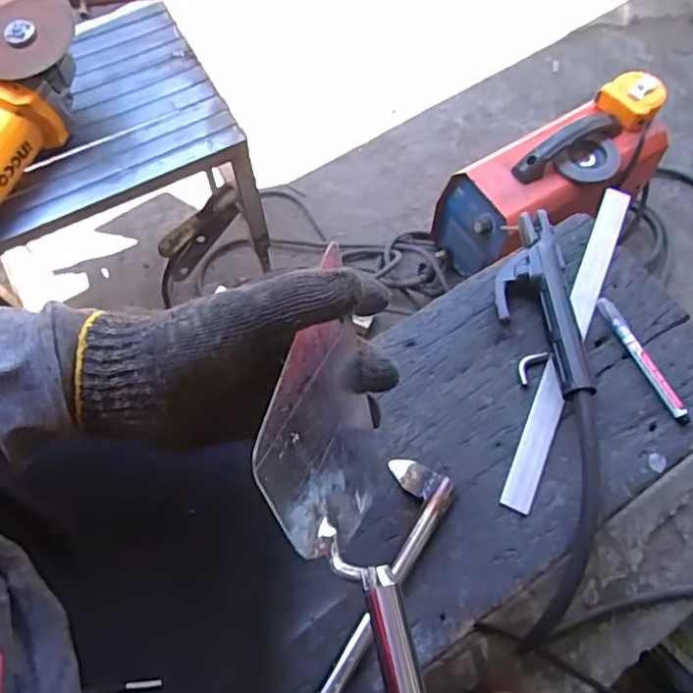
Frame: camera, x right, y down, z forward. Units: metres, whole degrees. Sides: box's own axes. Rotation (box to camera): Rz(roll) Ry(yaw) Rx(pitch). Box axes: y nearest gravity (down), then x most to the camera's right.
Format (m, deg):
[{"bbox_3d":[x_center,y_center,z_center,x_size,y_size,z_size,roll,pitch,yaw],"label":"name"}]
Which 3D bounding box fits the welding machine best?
[{"bbox_3d":[0.304,-0.243,0.896,0.283,0.200,0.149,-24,73,-9],"label":"welding machine"}]

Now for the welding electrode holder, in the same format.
[{"bbox_3d":[0.177,-0.045,0.529,0.066,0.041,0.194,-1,71,-2],"label":"welding electrode holder"}]

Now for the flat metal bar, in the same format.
[{"bbox_3d":[0.215,-0.010,0.542,0.026,0.009,0.350,24,71,5],"label":"flat metal bar"}]

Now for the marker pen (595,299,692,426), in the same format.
[{"bbox_3d":[0.278,0.012,0.533,0.016,0.011,0.134,-23,73,-9],"label":"marker pen"}]

